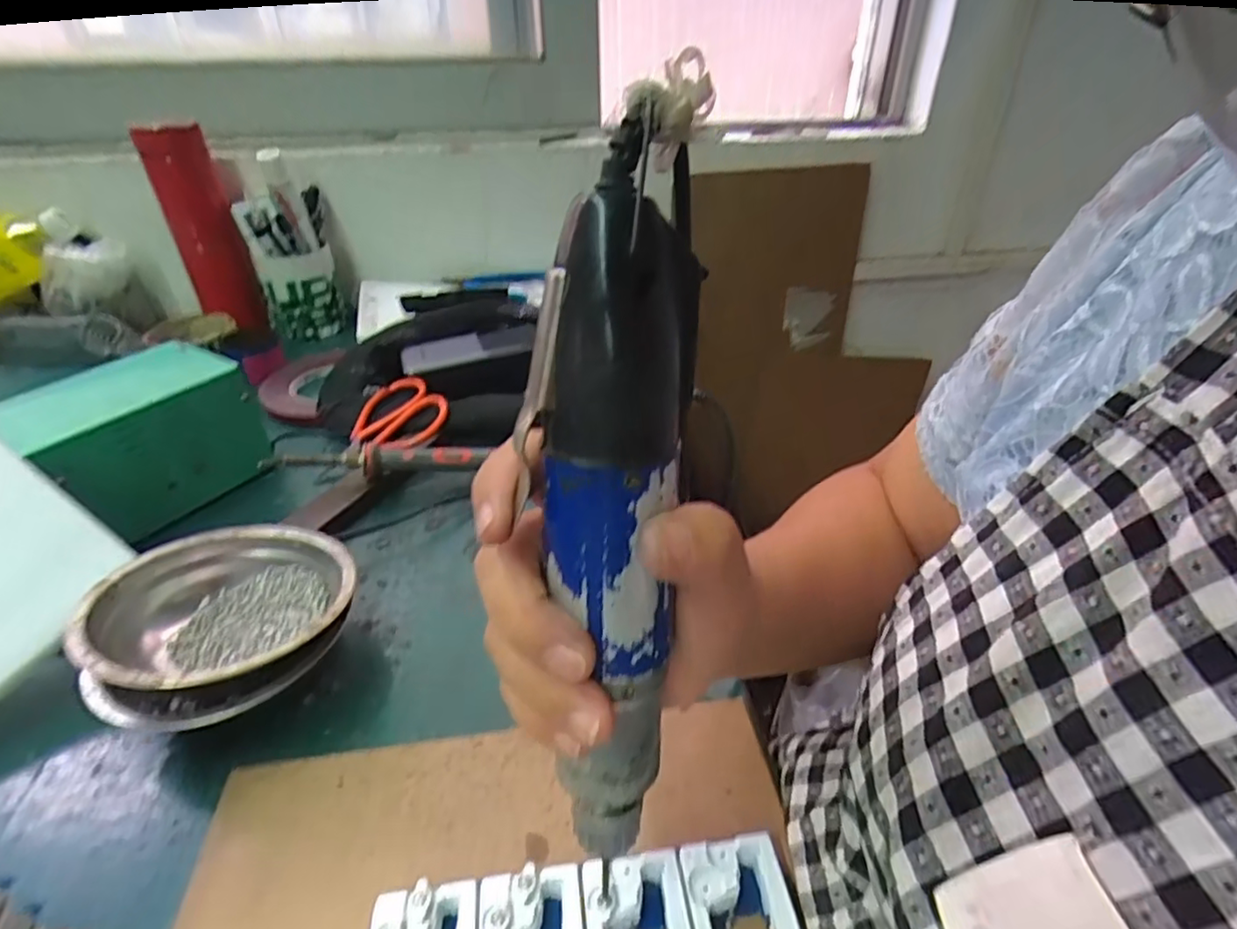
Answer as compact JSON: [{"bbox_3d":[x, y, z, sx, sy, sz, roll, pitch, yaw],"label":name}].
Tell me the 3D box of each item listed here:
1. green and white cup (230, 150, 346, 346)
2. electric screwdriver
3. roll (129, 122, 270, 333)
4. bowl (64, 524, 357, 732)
[{"bbox_3d":[-0.358,-0.237,0.689,0.082,0.185,0.076,-16,39,-20],"label":"green and white cup"},{"bbox_3d":[-0.003,0.010,0.193,0.043,0.225,0.046,3,15,4],"label":"electric screwdriver"},{"bbox_3d":[-0.441,-0.245,0.678,0.061,0.209,0.056,-23,42,-28],"label":"roll"},{"bbox_3d":[-0.215,0.090,0.358,0.125,0.069,0.132,-22,41,-27],"label":"bowl"}]

